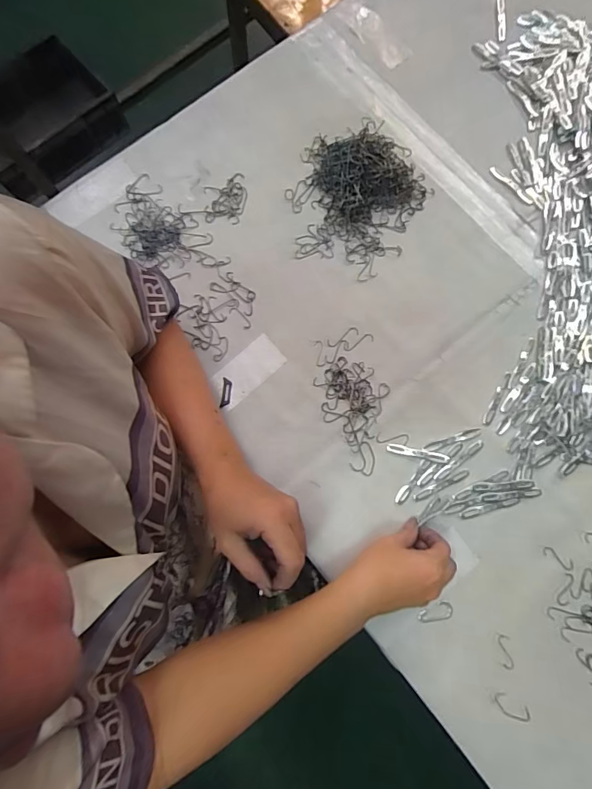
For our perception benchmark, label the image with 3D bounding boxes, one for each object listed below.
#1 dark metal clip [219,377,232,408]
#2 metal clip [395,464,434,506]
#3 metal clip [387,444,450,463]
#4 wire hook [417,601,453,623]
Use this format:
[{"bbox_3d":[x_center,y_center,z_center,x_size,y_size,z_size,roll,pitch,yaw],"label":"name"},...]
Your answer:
[{"bbox_3d":[-0.083,-0.002,0.497,0.011,0.004,0.036,5,80,1],"label":"dark metal clip"},{"bbox_3d":[0.132,0.099,0.474,0.013,0.004,0.060,37,82,7],"label":"metal clip"},{"bbox_3d":[0.139,0.067,0.479,0.069,0.005,0.010,12,80,3],"label":"metal clip"},{"bbox_3d":[0.149,0.234,0.449,0.038,0.005,0.019,-12,80,-2],"label":"wire hook"}]

